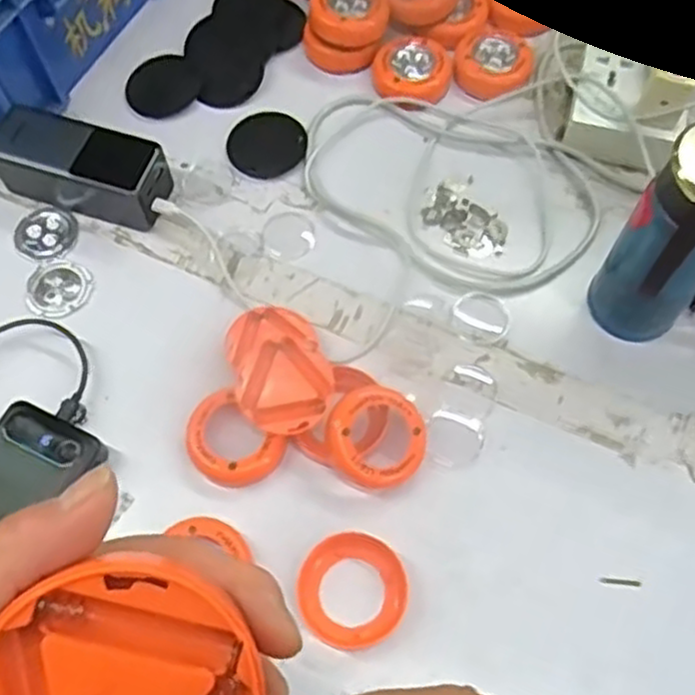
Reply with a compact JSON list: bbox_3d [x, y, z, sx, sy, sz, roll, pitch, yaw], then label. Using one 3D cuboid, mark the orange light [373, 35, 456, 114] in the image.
[{"bbox_3d":[0.056,-0.237,0.641,0.066,0.018,0.062,0,65,1],"label":"orange light"}]

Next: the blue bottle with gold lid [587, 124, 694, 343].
[{"bbox_3d":[0.208,-0.063,0.477,0.063,0.166,0.064,0,65,1],"label":"blue bottle with gold lid"}]

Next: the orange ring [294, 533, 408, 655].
[{"bbox_3d":[0.004,0.151,0.463,0.066,0.012,0.066,0,65,1],"label":"orange ring"}]

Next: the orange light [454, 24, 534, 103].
[{"bbox_3d":[0.123,-0.249,0.642,0.059,0.022,0.067,-24,67,-10],"label":"orange light"}]

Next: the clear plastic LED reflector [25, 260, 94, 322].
[{"bbox_3d":[-0.221,-0.045,0.568,0.050,0.008,0.051,0,65,1],"label":"clear plastic LED reflector"}]

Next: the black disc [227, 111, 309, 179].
[{"bbox_3d":[-0.067,-0.170,0.621,0.065,0.004,0.063,0,65,1],"label":"black disc"}]

